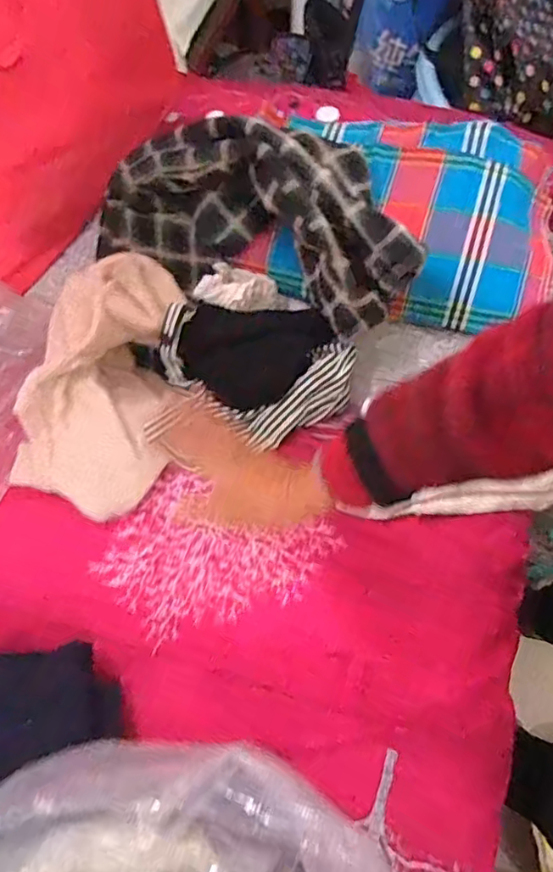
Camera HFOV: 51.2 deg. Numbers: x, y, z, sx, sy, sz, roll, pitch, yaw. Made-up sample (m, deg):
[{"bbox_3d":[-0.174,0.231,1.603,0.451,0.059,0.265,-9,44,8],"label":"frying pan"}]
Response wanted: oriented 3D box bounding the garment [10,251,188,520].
[{"bbox_3d":[-0.229,-0.079,0.761,0.198,0.121,0.328,13,69,7],"label":"garment"}]

